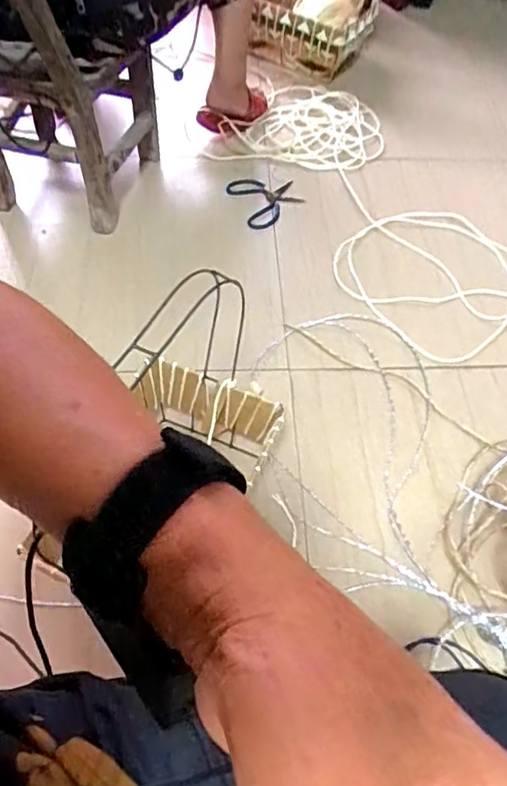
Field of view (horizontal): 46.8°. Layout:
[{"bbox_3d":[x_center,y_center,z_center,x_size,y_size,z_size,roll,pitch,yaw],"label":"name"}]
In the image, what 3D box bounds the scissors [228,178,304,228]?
[{"bbox_3d":[0.037,-0.419,1.279,0.159,0.014,0.164,-14,58,-19],"label":"scissors"}]

